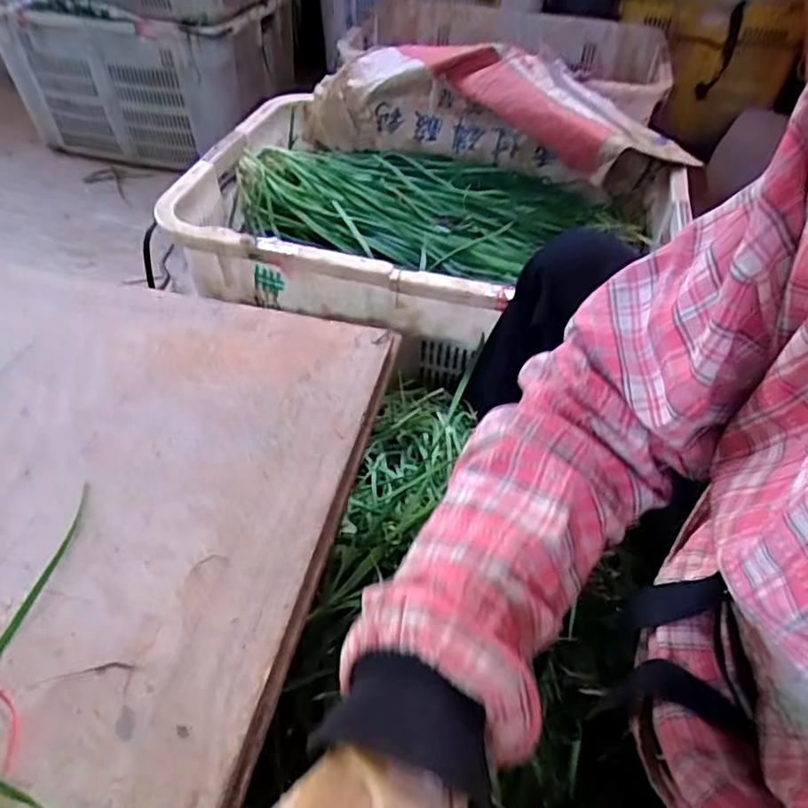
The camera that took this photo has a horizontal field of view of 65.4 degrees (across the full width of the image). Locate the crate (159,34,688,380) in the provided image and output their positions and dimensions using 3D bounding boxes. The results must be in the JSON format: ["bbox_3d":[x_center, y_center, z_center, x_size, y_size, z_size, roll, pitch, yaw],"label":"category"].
[{"bbox_3d":[0.039,-0.295,0.897,0.644,0.218,0.522,17,49,15],"label":"crate"}]

